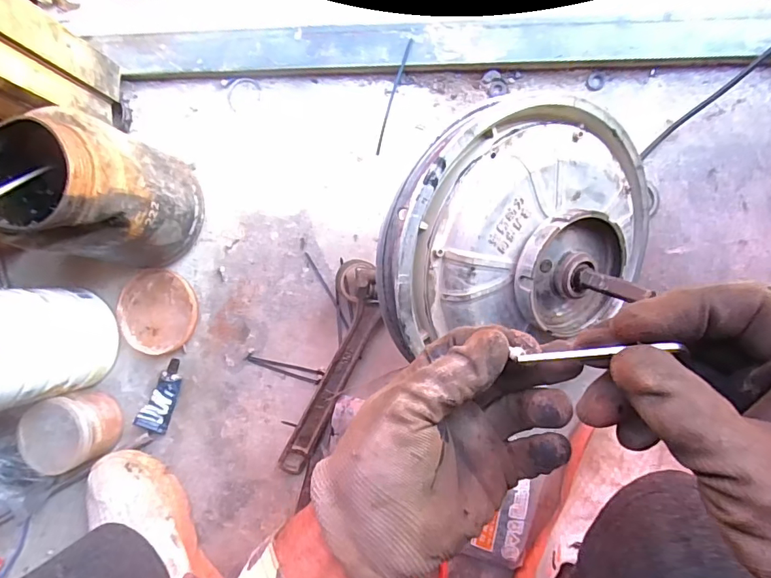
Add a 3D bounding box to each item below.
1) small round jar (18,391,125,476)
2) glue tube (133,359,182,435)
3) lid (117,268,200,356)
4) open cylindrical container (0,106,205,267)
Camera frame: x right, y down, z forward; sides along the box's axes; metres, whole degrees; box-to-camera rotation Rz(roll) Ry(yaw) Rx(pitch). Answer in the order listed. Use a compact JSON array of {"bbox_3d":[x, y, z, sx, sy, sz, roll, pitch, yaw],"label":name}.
[{"bbox_3d":[-0.365,0.165,0.532,0.074,0.067,0.080,0,91,8],"label":"small round jar"},{"bbox_3d":[-0.270,0.127,0.548,0.033,0.019,0.093,21,93,7],"label":"glue tube"},{"bbox_3d":[-0.275,0.027,0.548,0.100,0.016,0.098,0,91,8],"label":"lid"},{"bbox_3d":[-0.292,-0.096,0.468,0.141,0.172,0.132,10,92,7],"label":"open cylindrical container"}]

